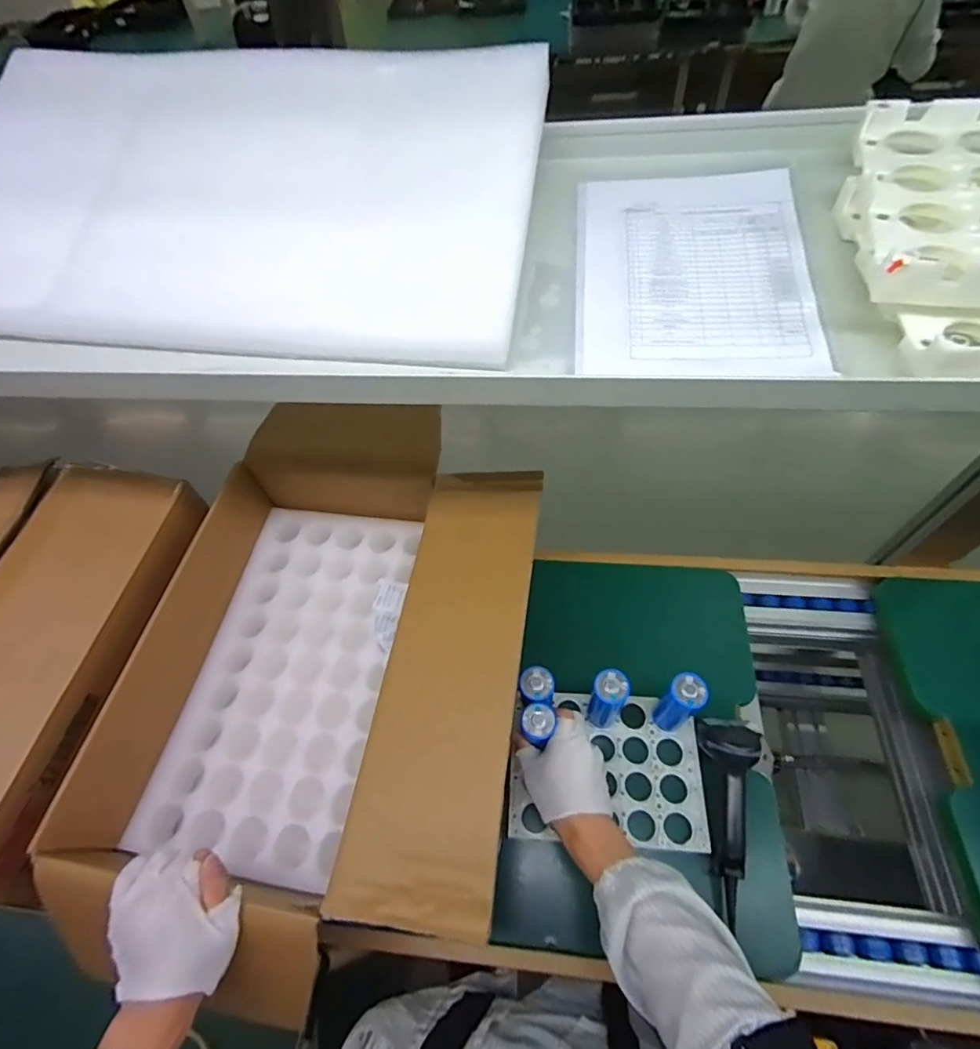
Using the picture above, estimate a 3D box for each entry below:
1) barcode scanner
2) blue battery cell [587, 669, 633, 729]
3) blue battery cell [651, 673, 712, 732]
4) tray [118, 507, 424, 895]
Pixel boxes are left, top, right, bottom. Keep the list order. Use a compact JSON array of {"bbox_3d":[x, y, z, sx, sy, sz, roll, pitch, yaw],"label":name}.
[{"bbox_3d":[0.276,0.333,0.609,0.066,0.060,0.208,11,59,12],"label":"barcode scanner"},{"bbox_3d":[0.143,0.217,0.647,0.040,0.133,0.036,27,63,20],"label":"blue battery cell"},{"bbox_3d":[0.228,0.218,0.638,0.037,0.126,0.038,-2,57,4],"label":"blue battery cell"},{"bbox_3d":[-0.252,0.180,0.681,0.240,0.024,0.444,6,58,9],"label":"tray"}]

